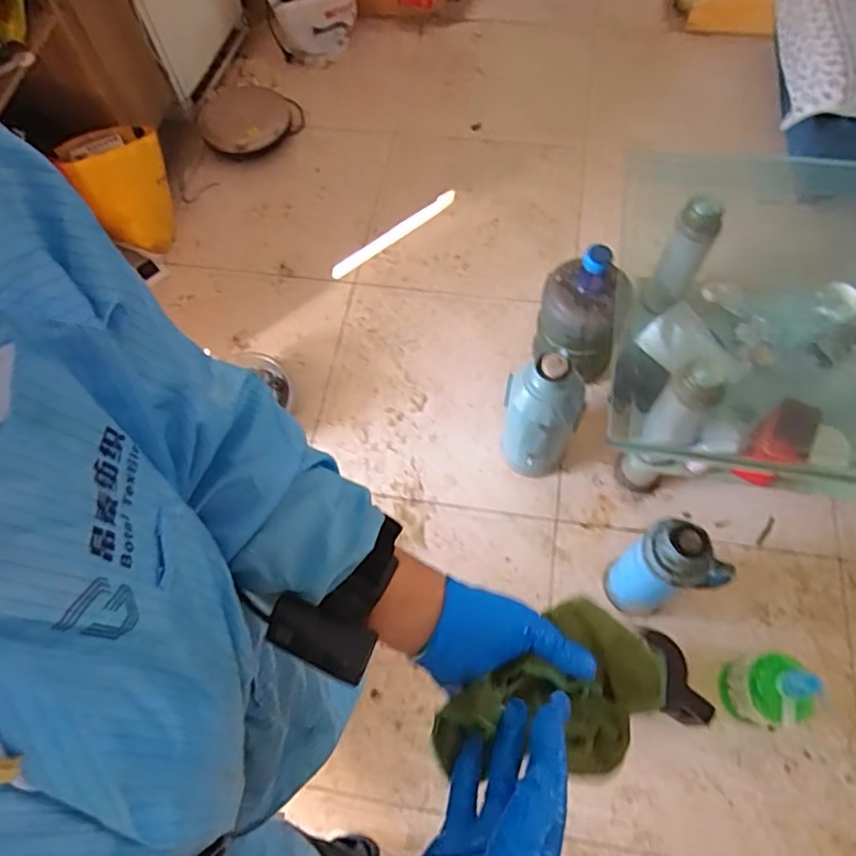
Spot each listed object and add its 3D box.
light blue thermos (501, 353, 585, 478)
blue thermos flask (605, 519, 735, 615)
[{"bbox_3d":[0.232,-0.013,1.283,0.162,0.388,0.128,17,66,10],"label":"light blue thermos"},{"bbox_3d":[0.439,0.275,1.143,0.109,0.364,0.151,-41,70,-16],"label":"blue thermos flask"}]

